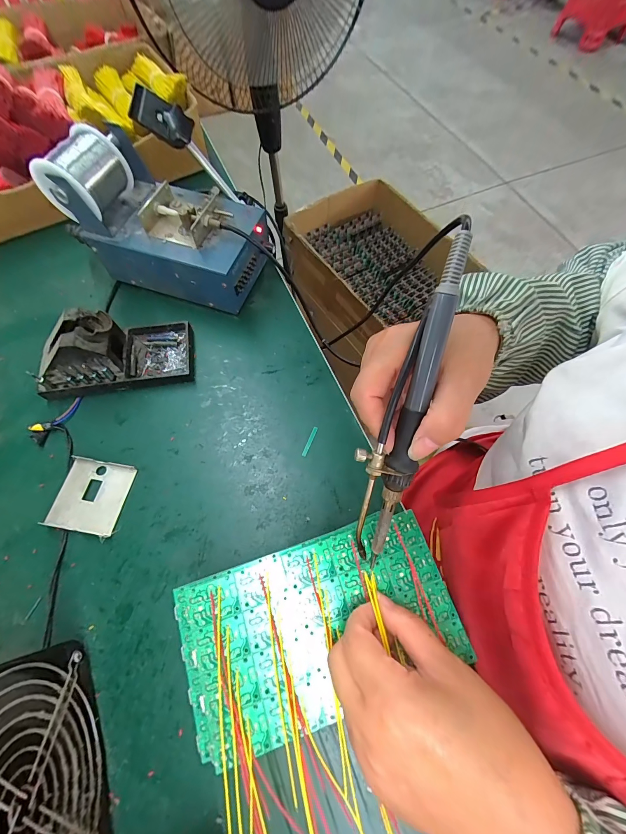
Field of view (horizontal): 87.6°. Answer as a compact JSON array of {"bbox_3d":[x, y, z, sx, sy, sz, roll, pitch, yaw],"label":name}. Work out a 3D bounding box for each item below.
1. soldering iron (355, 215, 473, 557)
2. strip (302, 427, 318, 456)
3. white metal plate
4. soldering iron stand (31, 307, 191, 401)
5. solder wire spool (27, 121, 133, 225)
[{"bbox_3d":[0.052,0.000,0.202,0.032,0.033,0.212,13,110,4],"label":"soldering iron"},{"bbox_3d":[-0.003,0.026,0.350,0.005,0.004,0.035,21,68,8],"label":"strip"},{"bbox_3d":[-0.219,0.077,0.323,0.063,0.009,0.068,10,66,3],"label":"white metal plate"},{"bbox_3d":[-0.219,-0.078,0.353,0.157,0.068,0.080,-7,67,-4],"label":"soldering iron stand"},{"bbox_3d":[-0.245,-0.258,0.360,0.074,0.066,0.074,21,69,8],"label":"solder wire spool"}]

